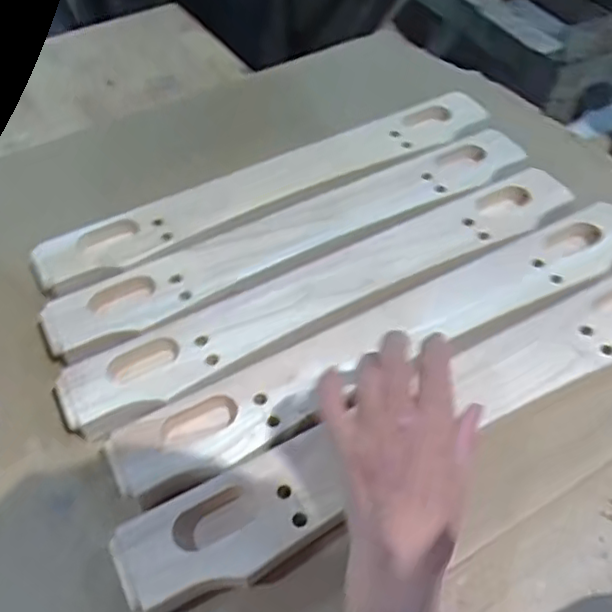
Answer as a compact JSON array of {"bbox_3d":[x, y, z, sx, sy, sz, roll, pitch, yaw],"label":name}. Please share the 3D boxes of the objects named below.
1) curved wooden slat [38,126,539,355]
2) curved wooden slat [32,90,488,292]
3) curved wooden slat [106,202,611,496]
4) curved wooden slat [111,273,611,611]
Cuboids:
[{"bbox_3d":[0.003,-0.069,0.581,0.459,0.017,0.076,-26,52,-17],"label":"curved wooden slat"},{"bbox_3d":[-0.029,-0.128,0.631,0.458,0.028,0.073,-26,52,-18],"label":"curved wooden slat"},{"bbox_3d":[0.082,0.016,0.500,0.462,0.017,0.071,-24,57,-17],"label":"curved wooden slat"},{"bbox_3d":[0.101,0.069,0.452,0.467,0.025,0.071,-24,58,-18],"label":"curved wooden slat"}]

